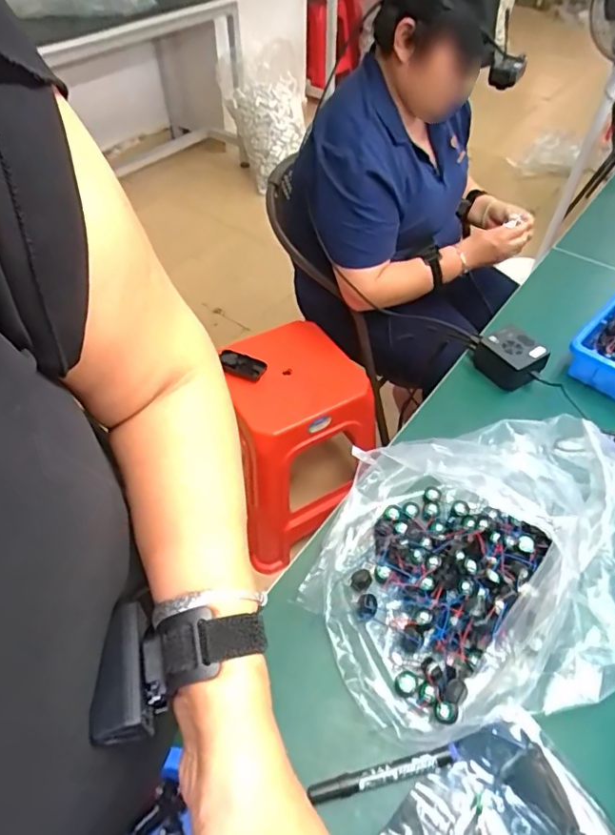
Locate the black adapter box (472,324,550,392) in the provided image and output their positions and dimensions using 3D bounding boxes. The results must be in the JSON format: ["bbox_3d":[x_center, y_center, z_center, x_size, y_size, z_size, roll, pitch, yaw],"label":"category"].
[{"bbox_3d":[0.297,-0.086,0.776,0.068,0.056,0.081,-26,54,-21],"label":"black adapter box"}]

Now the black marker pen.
[{"bbox_3d":[0.064,0.305,0.452,0.126,0.008,0.014,-10,50,-9],"label":"black marker pen"}]

